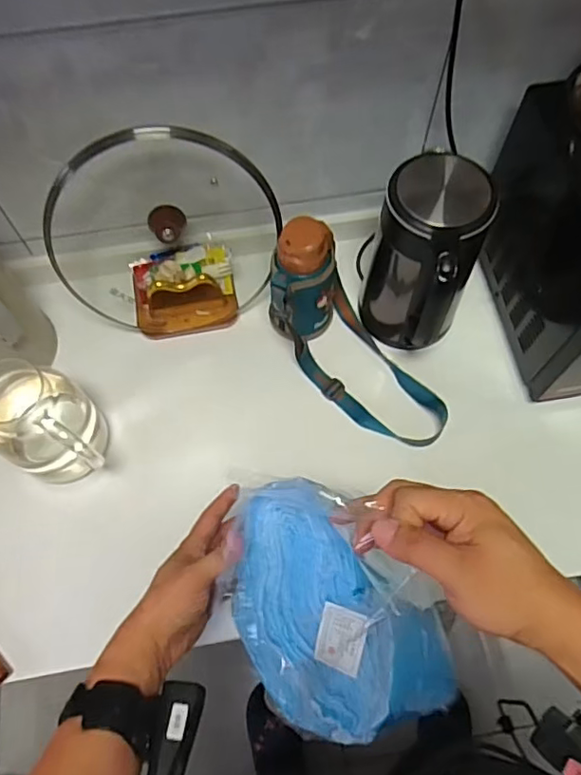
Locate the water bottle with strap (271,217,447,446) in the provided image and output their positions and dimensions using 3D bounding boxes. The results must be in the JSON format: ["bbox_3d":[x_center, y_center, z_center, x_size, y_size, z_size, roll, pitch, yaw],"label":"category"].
[{"bbox_3d":[0.098,-0.065,0.761,0.132,0.204,0.285,-30,68,-18],"label":"water bottle with strap"}]

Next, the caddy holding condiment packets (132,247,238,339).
[{"bbox_3d":[-0.163,-0.151,0.870,0.157,0.082,0.120,-4,63,-5],"label":"caddy holding condiment packets"}]

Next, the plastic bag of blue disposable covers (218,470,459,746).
[{"bbox_3d":[0.040,0.182,0.506,0.177,0.082,0.221,-15,64,-11],"label":"plastic bag of blue disposable covers"}]

